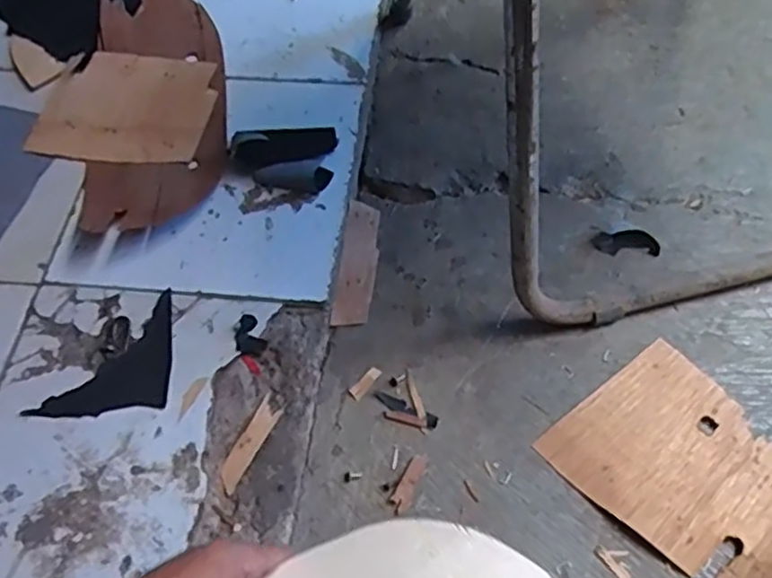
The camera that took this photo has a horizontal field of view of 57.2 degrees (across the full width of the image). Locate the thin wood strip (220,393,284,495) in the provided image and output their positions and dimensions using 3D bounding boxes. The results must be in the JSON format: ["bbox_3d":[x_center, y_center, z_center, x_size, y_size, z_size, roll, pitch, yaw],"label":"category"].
[{"bbox_3d":[-0.121,0.138,0.628,0.023,0.004,0.085,23,64,16],"label":"thin wood strip"}]

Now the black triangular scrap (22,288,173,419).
[{"bbox_3d":[-0.265,0.063,0.669,0.124,0.005,0.115,-6,60,0],"label":"black triangular scrap"}]

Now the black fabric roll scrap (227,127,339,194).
[{"bbox_3d":[-0.110,-0.137,0.763,0.110,0.023,0.074,-3,60,2],"label":"black fabric roll scrap"}]

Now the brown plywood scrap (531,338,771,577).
[{"bbox_3d":[0.252,0.151,0.580,0.152,0.014,0.200,-37,65,-16],"label":"brown plywood scrap"}]

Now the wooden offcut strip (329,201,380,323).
[{"bbox_3d":[-0.028,-0.027,0.718,0.038,0.007,0.140,6,61,7],"label":"wooden offcut strip"}]

